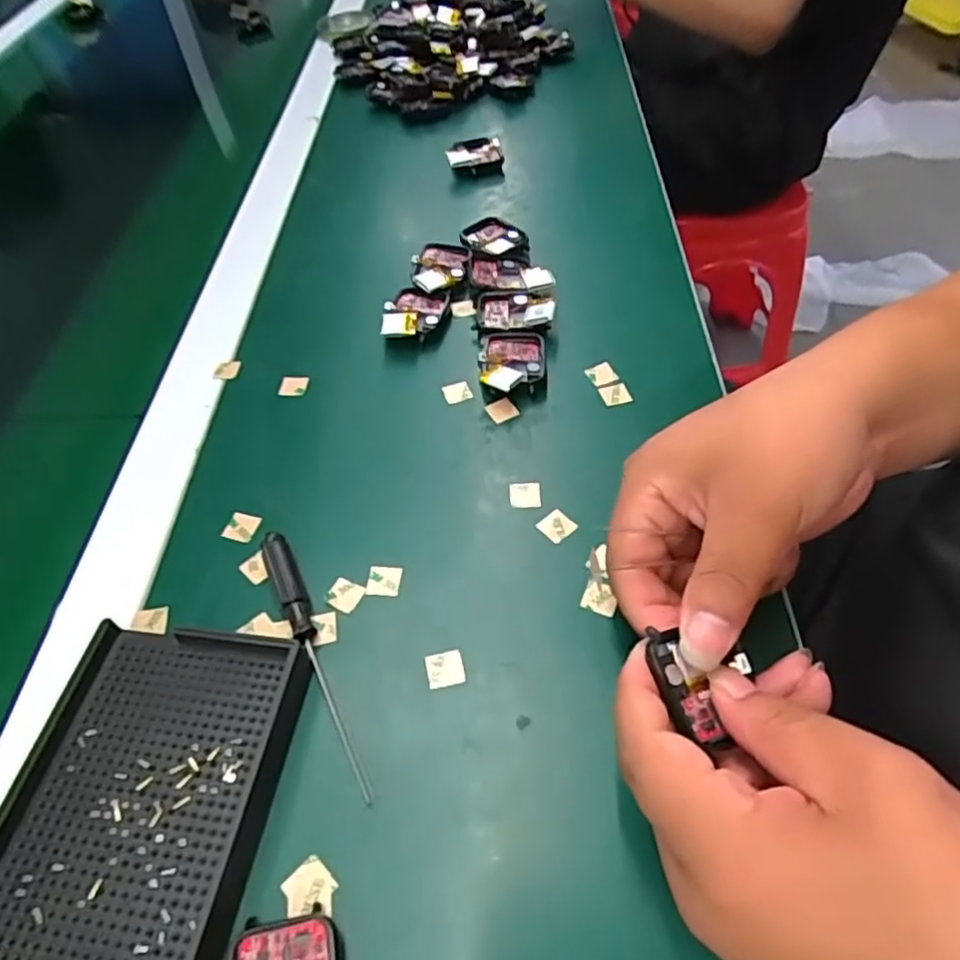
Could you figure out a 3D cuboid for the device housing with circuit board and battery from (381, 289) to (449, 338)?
[{"bbox_3d":[-0.042,-0.104,0.438,0.037,0.015,0.049,3,52,8],"label":"device housing with circuit board and battery"}]

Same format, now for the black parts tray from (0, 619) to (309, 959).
[{"bbox_3d":[-0.132,0.123,0.257,0.096,0.024,0.133,4,52,8],"label":"black parts tray"}]

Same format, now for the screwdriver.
[{"bbox_3d":[-0.073,0.075,0.297,0.013,0.013,0.129,-23,53,-13],"label":"screwdriver"}]

